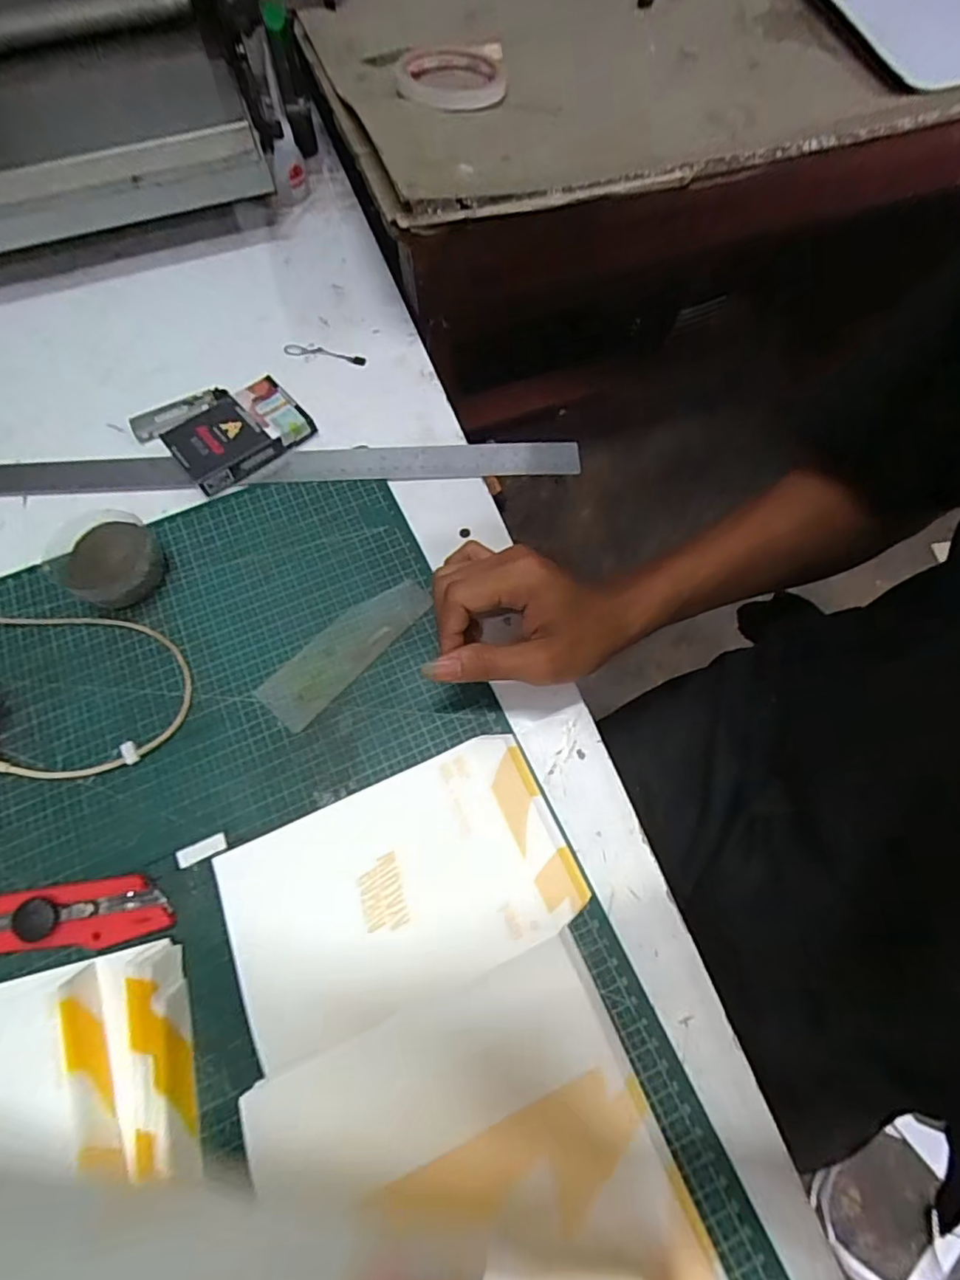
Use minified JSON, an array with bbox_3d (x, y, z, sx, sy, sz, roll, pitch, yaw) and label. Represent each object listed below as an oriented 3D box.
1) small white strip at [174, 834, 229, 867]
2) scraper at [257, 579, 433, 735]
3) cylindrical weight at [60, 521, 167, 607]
[{"bbox_3d":[-0.162,0.121,0.338,0.029,0.004,0.010,-23,68,-8],"label":"small white strip"},{"bbox_3d":[-0.087,0.003,0.385,0.040,0.004,0.124,41,73,17],"label":"scraper"},{"bbox_3d":[-0.242,-0.049,0.393,0.056,0.032,0.066,-40,71,-15],"label":"cylindrical weight"}]

